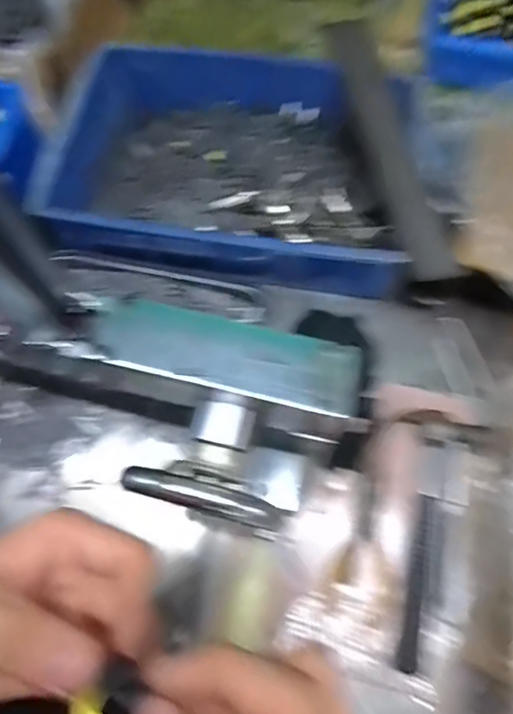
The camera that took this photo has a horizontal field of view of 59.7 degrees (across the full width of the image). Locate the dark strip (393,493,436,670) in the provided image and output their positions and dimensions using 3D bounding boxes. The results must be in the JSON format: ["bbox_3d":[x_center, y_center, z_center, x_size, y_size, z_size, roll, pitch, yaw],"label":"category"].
[{"bbox_3d":[0.134,0.182,0.364,0.019,0.007,0.129,16,71,3],"label":"dark strip"}]

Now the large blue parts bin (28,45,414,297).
[{"bbox_3d":[-0.033,-0.204,0.480,0.345,0.078,0.241,8,71,0],"label":"large blue parts bin"}]

